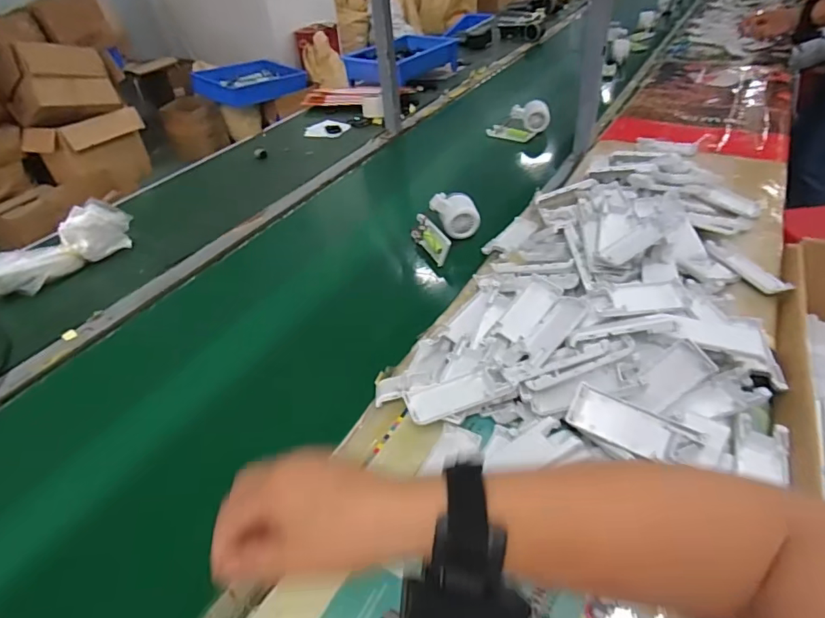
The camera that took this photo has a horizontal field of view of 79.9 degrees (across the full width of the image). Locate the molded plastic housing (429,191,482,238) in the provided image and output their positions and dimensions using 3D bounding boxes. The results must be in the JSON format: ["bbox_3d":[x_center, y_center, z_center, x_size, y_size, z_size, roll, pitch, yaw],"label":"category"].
[{"bbox_3d":[0.067,-0.146,0.760,0.071,0.058,0.045,-10,40,-5],"label":"molded plastic housing"}]

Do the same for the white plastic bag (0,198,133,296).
[{"bbox_3d":[-0.557,-0.093,0.760,0.223,0.075,0.078,-27,44,-23],"label":"white plastic bag"}]

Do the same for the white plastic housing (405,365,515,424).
[{"bbox_3d":[0.043,0.080,0.466,0.098,0.008,0.040,-14,40,-10],"label":"white plastic housing"}]

